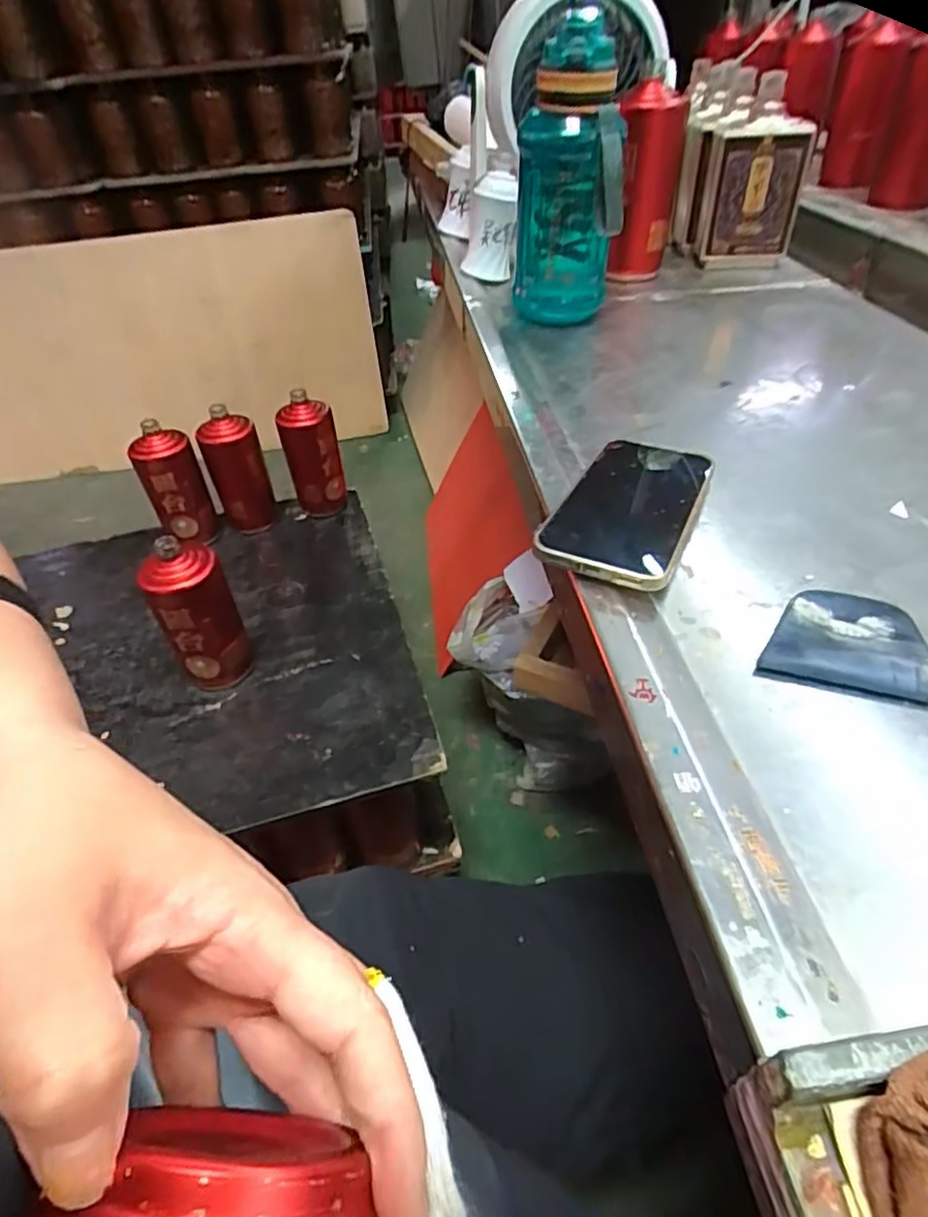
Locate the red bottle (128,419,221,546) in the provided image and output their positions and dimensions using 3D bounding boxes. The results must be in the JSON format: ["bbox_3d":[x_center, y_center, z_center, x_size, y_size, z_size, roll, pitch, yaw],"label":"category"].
[{"bbox_3d":[-0.410,-0.172,0.917,0.079,0.164,0.069,-24,46,-18],"label":"red bottle"}]

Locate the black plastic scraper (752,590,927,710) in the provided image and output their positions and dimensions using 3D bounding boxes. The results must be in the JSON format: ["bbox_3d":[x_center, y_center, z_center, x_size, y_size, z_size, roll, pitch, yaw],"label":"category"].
[{"bbox_3d":[0.185,0.017,0.310,0.077,0.011,0.060,11,43,15],"label":"black plastic scraper"}]

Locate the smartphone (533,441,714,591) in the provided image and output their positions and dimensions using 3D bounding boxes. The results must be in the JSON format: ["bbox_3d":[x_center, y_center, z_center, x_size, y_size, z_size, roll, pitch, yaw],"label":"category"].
[{"bbox_3d":[0.099,-0.064,0.397,0.082,0.018,0.153,16,45,20],"label":"smartphone"}]

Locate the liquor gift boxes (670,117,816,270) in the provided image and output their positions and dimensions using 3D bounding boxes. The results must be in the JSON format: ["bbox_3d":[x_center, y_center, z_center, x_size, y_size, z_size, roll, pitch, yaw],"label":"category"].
[{"bbox_3d":[0.324,-0.491,0.770,0.111,0.144,0.115,-1,42,2],"label":"liquor gift boxes"}]

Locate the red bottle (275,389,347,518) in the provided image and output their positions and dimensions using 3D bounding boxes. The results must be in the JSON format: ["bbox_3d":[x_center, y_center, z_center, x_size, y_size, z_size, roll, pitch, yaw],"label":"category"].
[{"bbox_3d":[-0.226,-0.222,0.971,0.078,0.180,0.084,-13,44,-8],"label":"red bottle"}]

